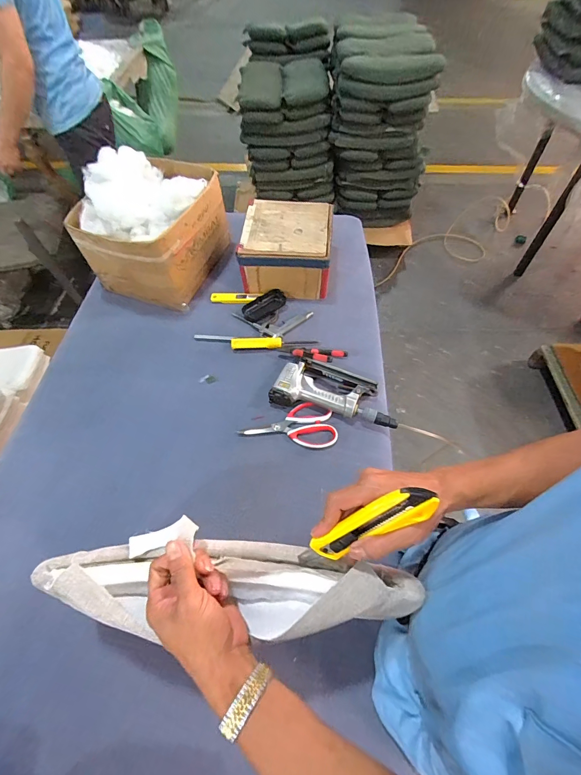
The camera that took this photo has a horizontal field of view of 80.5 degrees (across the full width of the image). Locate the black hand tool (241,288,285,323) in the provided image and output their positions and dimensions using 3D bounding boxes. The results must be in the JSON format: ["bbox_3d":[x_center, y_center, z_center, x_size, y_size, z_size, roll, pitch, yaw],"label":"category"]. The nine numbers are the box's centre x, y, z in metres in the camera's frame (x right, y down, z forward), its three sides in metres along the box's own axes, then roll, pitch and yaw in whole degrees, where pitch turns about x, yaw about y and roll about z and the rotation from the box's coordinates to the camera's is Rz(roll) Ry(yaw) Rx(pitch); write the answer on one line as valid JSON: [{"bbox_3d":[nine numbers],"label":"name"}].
[{"bbox_3d":[-0.066,-0.207,0.855,0.117,0.023,0.057,-32,62,-17],"label":"black hand tool"}]

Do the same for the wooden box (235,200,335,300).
[{"bbox_3d":[-0.006,-0.349,0.870,0.208,0.130,0.203,5,58,5],"label":"wooden box"}]

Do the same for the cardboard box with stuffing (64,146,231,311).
[{"bbox_3d":[-0.332,-0.404,0.849,0.249,0.235,0.305,15,59,12],"label":"cardboard box with stuffing"}]

